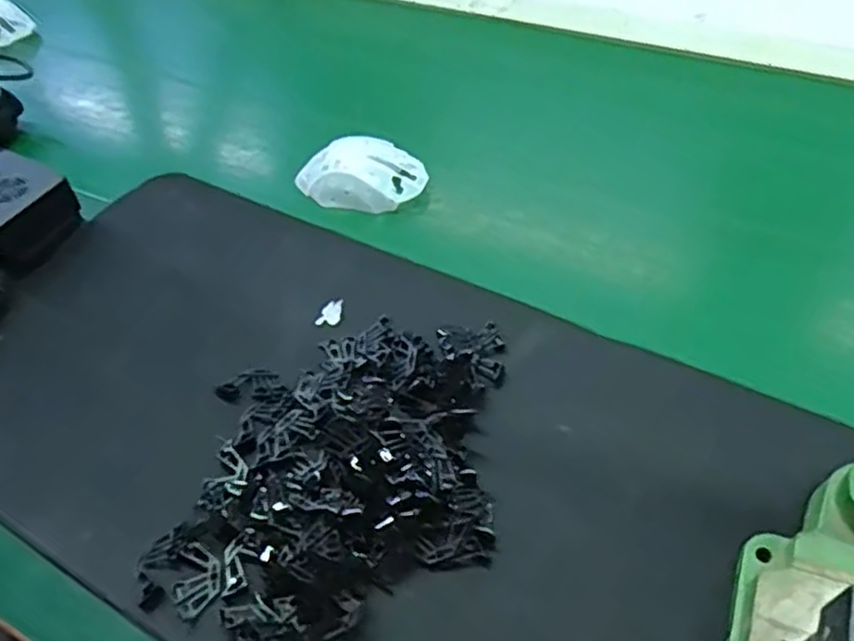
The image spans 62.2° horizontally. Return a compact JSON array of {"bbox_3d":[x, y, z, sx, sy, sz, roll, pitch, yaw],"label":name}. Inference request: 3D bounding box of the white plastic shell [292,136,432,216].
[{"bbox_3d":[-0.057,-0.127,0.608,0.111,0.033,0.059,2,52,9],"label":"white plastic shell"}]

